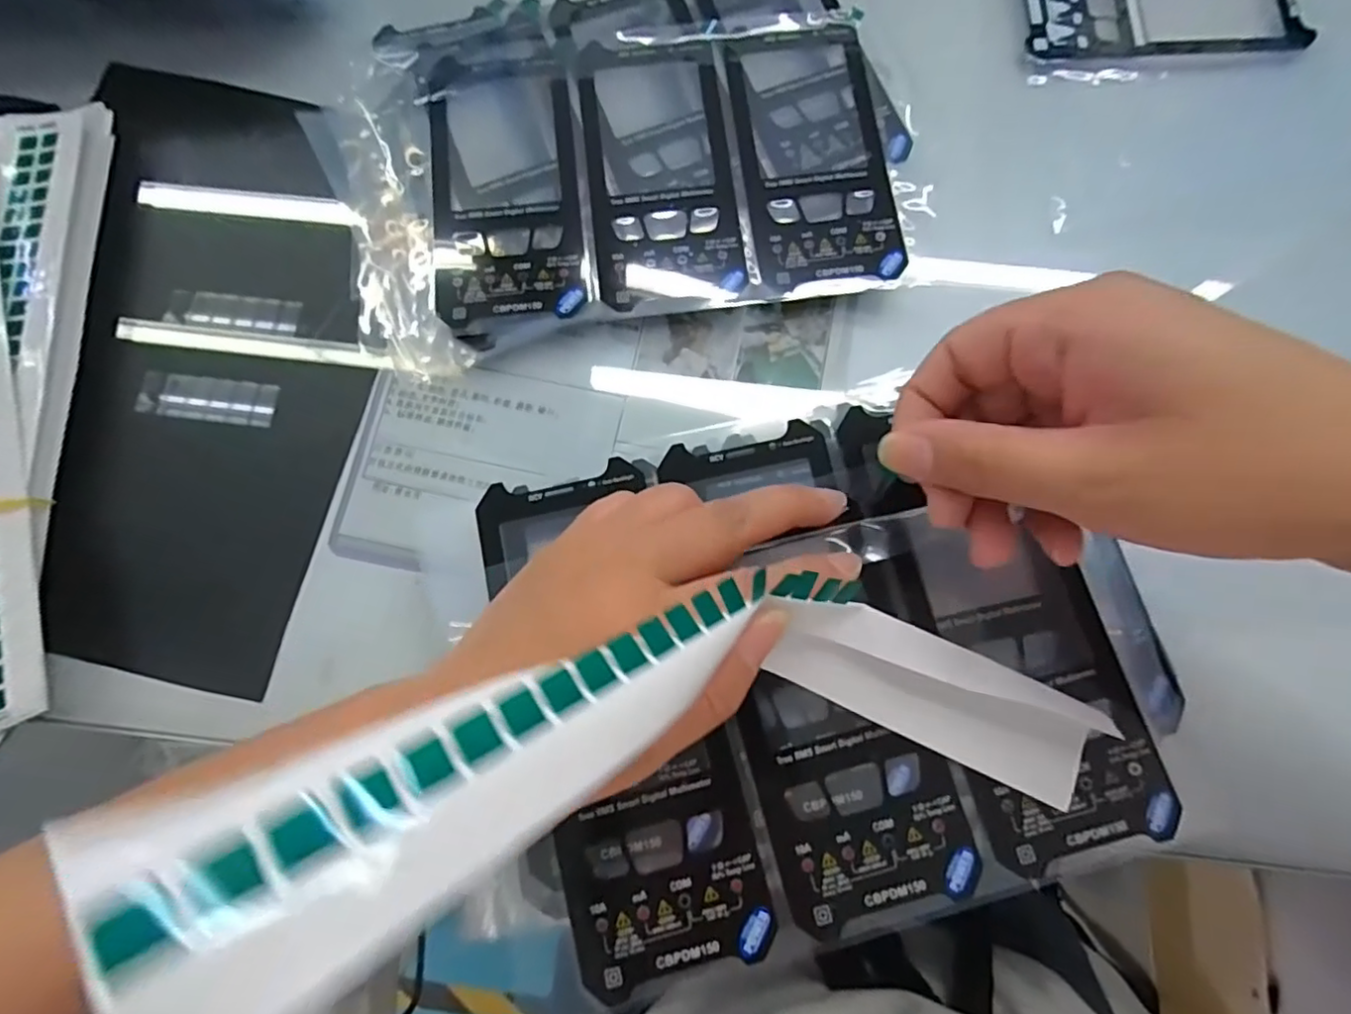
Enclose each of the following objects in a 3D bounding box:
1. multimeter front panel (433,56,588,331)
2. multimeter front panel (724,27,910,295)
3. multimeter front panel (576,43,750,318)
[{"bbox_3d":[-0.081,-0.157,0.299,0.069,0.007,0.147,-5,78,-1],"label":"multimeter front panel"},{"bbox_3d":[0.067,-0.171,0.302,0.069,0.004,0.141,-6,78,-1],"label":"multimeter front panel"},{"bbox_3d":[-0.007,-0.166,0.301,0.069,0.004,0.144,-7,78,-2],"label":"multimeter front panel"}]

